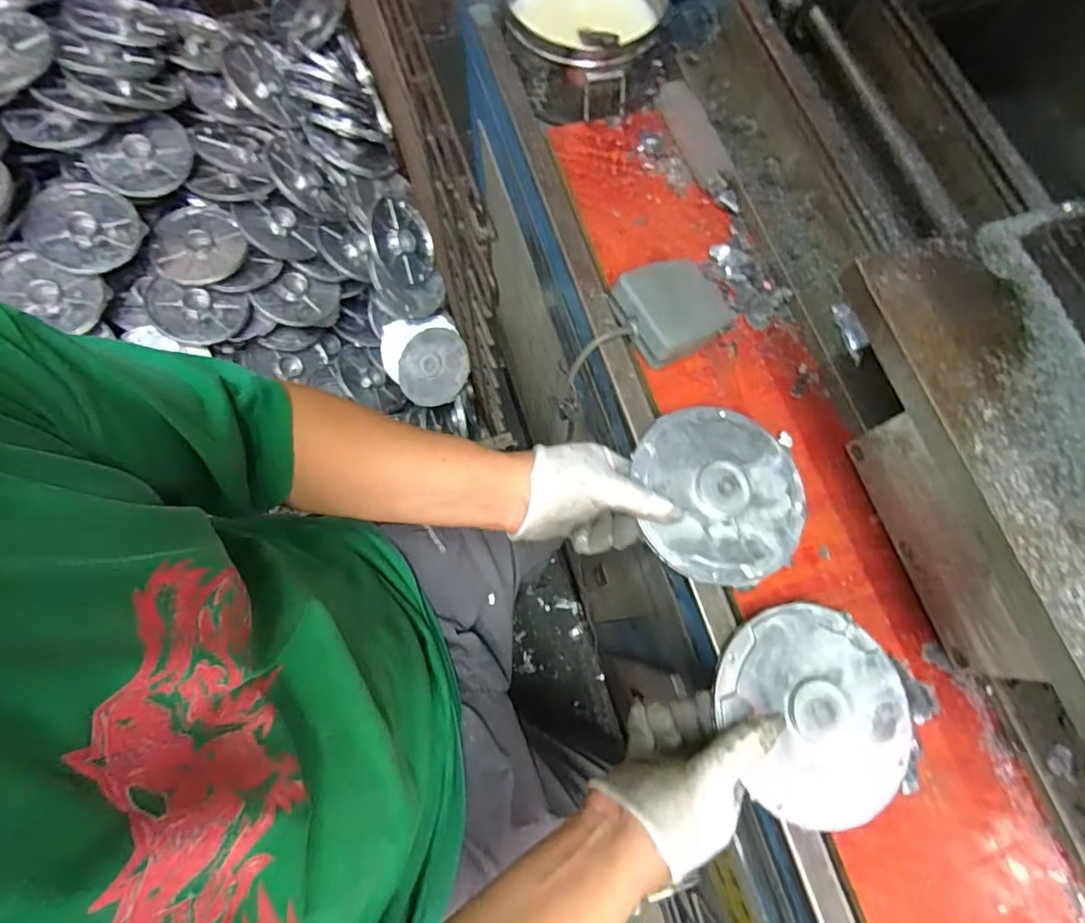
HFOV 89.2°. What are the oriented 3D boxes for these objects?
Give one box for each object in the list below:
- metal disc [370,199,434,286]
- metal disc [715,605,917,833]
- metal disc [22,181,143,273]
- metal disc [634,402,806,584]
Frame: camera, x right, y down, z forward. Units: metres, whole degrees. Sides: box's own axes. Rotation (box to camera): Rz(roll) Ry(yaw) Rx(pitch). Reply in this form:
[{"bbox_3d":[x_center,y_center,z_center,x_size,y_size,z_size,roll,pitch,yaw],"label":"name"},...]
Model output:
[{"bbox_3d":[-0.229,-0.360,0.910,0.020,0.120,0.131,9,98,36],"label":"metal disc"},{"bbox_3d":[0.191,0.173,0.380,0.133,0.019,0.137,1,73,-2],"label":"metal disc"},{"bbox_3d":[-0.652,-0.331,0.779,0.126,0.020,0.132,4,77,-17],"label":"metal disc"},{"bbox_3d":[0.140,0.023,0.426,0.130,0.021,0.137,1,73,-2],"label":"metal disc"}]

